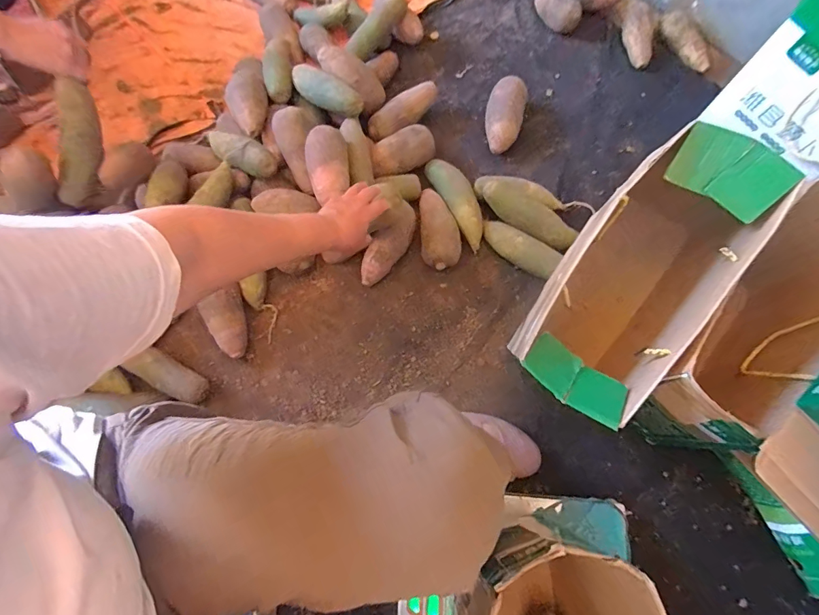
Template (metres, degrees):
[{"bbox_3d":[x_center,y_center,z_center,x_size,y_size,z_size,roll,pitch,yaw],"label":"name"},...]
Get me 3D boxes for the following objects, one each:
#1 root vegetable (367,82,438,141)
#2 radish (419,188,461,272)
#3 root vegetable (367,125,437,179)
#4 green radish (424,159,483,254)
[{"bbox_3d":[-0.012,-0.409,0.854,0.170,0.057,0.051,-37,75,-11],"label":"root vegetable"},{"bbox_3d":[0.058,-0.155,0.801,0.073,0.070,0.169,-2,72,-1],"label":"radish"},{"bbox_3d":[-0.017,-0.318,0.816,0.143,0.058,0.071,-29,74,-9],"label":"root vegetable"},{"bbox_3d":[0.096,-0.212,0.817,0.064,0.061,0.204,-21,73,-7],"label":"green radish"}]

